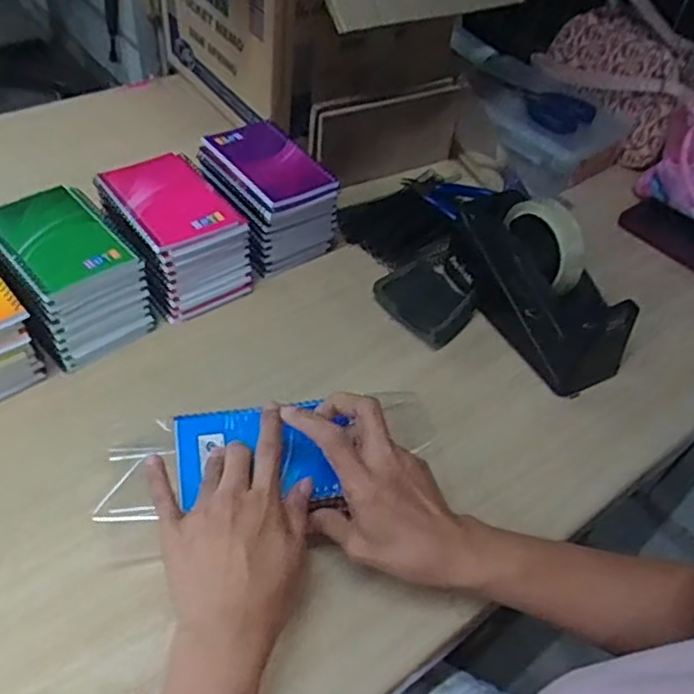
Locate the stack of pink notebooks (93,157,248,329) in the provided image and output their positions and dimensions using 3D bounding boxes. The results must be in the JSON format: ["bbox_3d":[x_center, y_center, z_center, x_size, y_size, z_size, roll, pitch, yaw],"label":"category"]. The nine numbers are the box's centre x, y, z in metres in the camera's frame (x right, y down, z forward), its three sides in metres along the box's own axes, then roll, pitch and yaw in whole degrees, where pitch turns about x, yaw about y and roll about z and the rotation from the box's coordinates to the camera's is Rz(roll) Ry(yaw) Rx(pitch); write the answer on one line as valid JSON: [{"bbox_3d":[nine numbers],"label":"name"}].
[{"bbox_3d":[-0.168,-0.110,0.650,0.107,0.098,0.134,-22,54,-25],"label":"stack of pink notebooks"}]

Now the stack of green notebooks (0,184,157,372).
[{"bbox_3d":[-0.255,-0.066,0.599,0.099,0.099,0.134,-31,58,-30],"label":"stack of green notebooks"}]

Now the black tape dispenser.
[{"bbox_3d":[0.186,-0.073,0.640,0.077,0.106,0.212,-18,53,-22],"label":"black tape dispenser"}]

